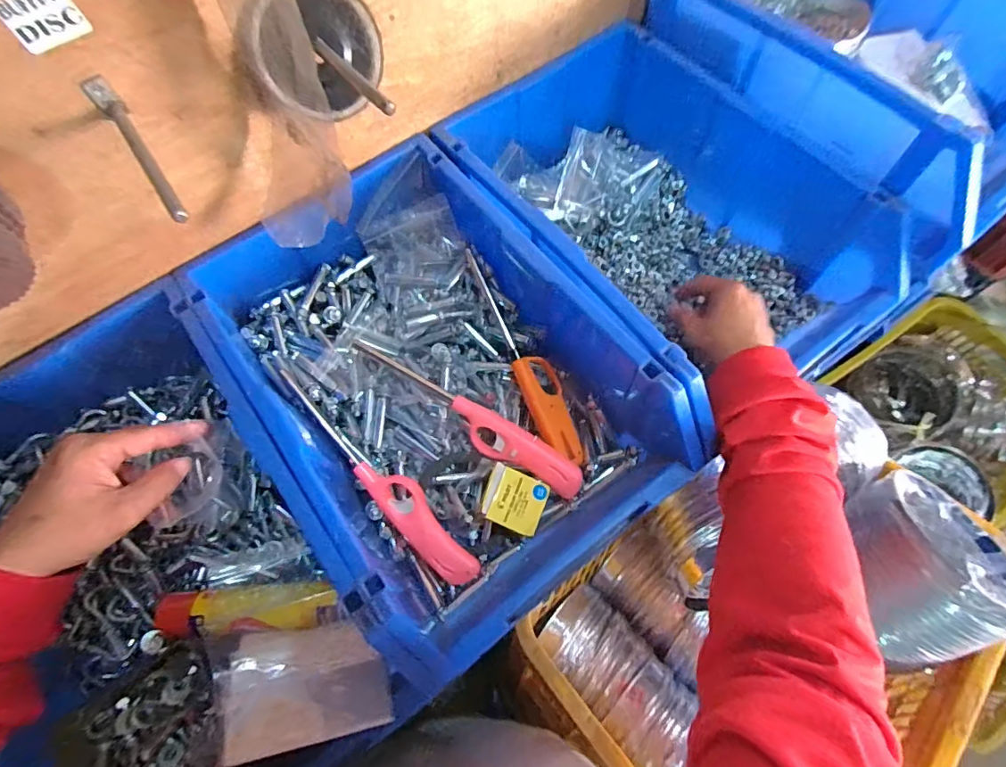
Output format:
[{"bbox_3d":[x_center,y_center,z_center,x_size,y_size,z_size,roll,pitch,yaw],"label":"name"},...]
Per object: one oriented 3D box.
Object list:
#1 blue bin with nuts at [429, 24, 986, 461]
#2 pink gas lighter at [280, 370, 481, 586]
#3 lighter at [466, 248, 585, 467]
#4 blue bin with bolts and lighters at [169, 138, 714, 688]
[{"bbox_3d":[0.177,-0.185,0.555,0.316,0.186,0.428,-35,68,-12],"label":"blue bin with nuts"},{"bbox_3d":[-0.121,0.093,0.493,0.040,0.024,0.265,-42,86,-15],"label":"pink gas lighter"},{"bbox_3d":[0.024,-0.028,0.543,0.046,0.027,0.249,-26,85,-9],"label":"lighter"},{"bbox_3d":[-0.072,-0.001,0.510,0.311,0.150,0.438,-36,68,-13],"label":"blue bin with bolts and lighters"}]

